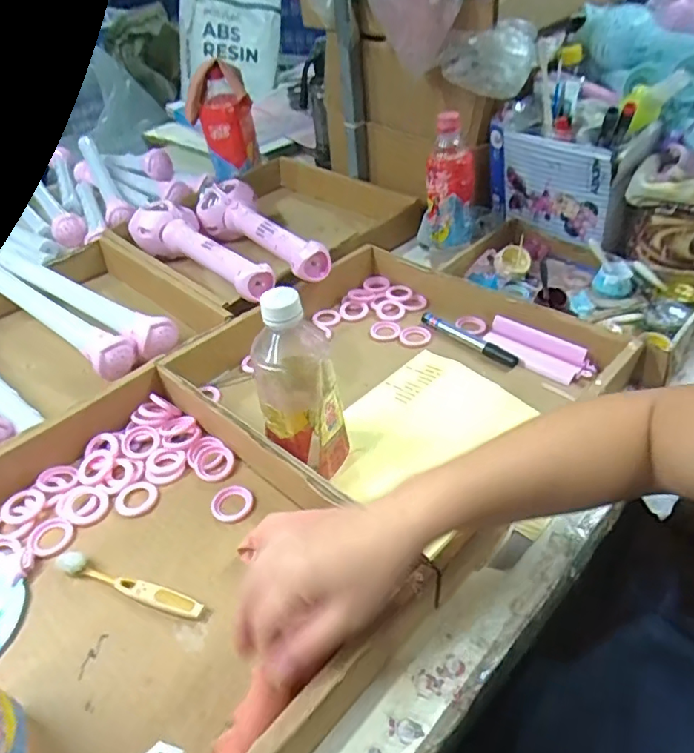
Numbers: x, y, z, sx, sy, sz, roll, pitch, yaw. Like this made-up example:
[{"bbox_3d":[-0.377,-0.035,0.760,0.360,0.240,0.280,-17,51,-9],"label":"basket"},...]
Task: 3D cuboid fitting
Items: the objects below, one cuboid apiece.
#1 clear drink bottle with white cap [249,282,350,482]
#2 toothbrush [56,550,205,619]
[{"bbox_3d":[-0.040,0.007,0.476,0.066,0.182,0.077,-8,40,-3],"label":"clear drink bottle with white cap"},{"bbox_3d":[-0.174,0.165,0.440,0.136,0.007,0.018,12,43,19],"label":"toothbrush"}]

